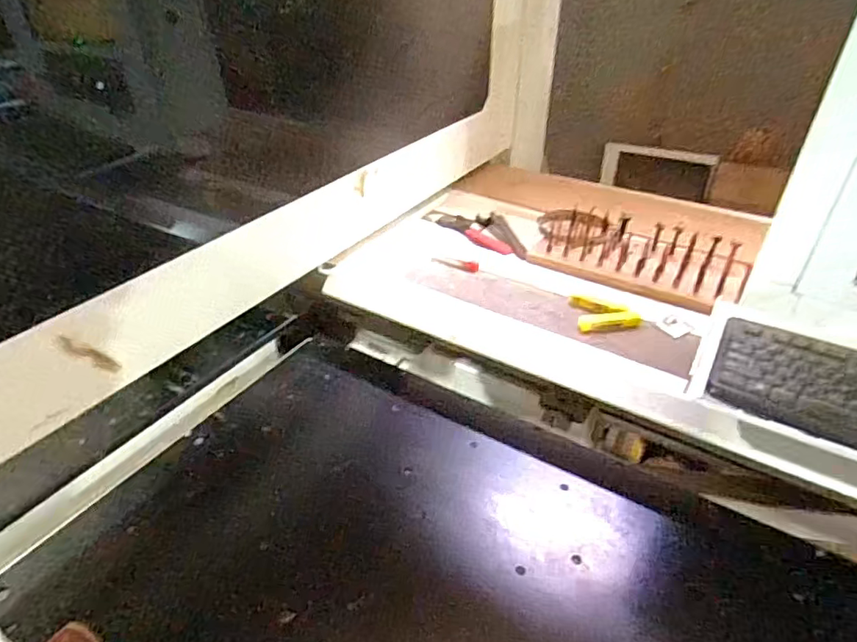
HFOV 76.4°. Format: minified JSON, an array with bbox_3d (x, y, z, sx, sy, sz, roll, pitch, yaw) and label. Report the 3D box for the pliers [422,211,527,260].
[{"bbox_3d":[0.113,-0.190,1.127,0.121,0.021,0.280,-27,43,-31],"label":"pliers"}]

